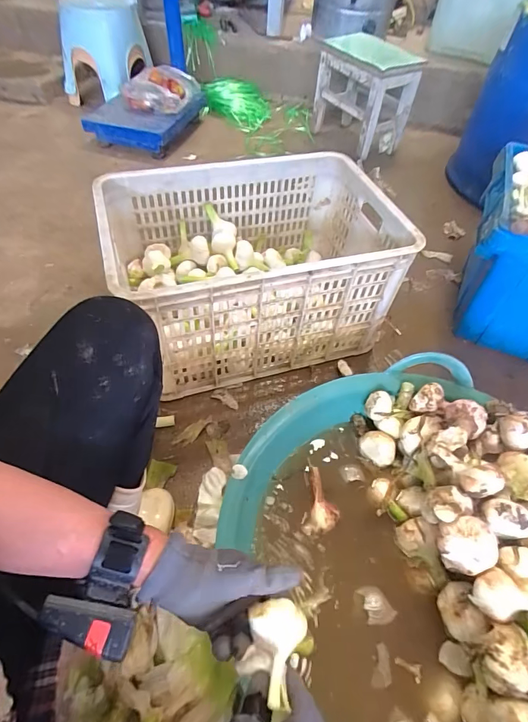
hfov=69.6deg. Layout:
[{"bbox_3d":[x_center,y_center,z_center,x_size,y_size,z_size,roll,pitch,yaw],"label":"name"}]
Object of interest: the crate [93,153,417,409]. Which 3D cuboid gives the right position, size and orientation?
[{"bbox_3d":[-0.024,-0.182,0.788,0.513,0.300,0.346,-14,55,-14],"label":"crate"}]

